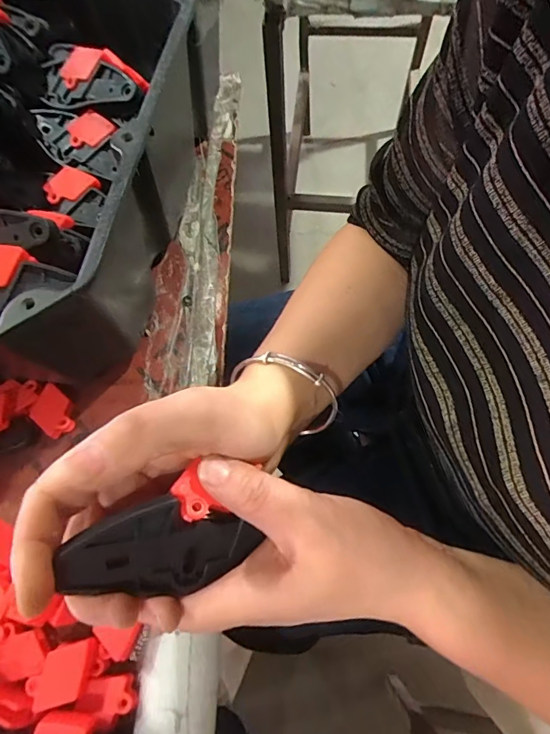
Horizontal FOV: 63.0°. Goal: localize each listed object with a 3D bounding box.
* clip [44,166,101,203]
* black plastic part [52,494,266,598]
[{"bbox_3d":[-0.169,-0.150,0.369,0.043,0.005,0.027,-26,91,3],"label":"clip"},{"bbox_3d":[-0.051,0.078,0.201,0.080,0.018,0.037,4,87,-26],"label":"black plastic part"}]

